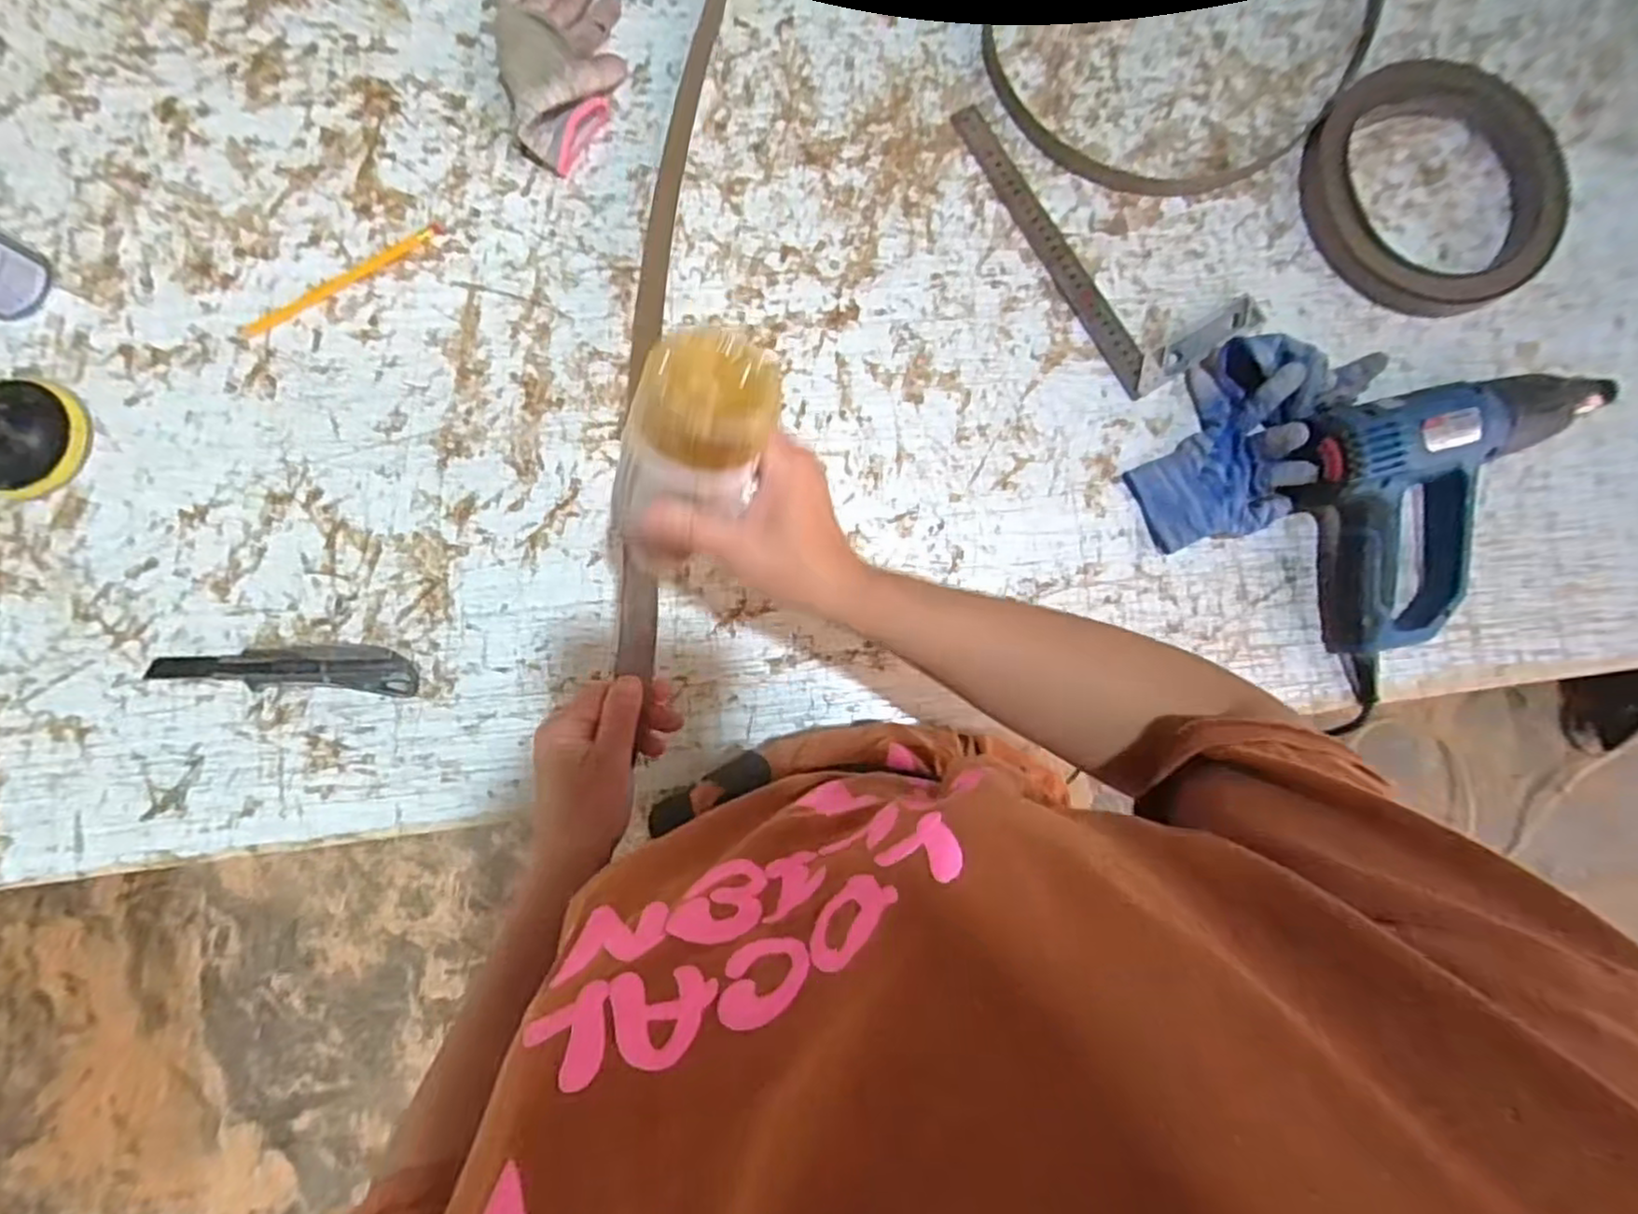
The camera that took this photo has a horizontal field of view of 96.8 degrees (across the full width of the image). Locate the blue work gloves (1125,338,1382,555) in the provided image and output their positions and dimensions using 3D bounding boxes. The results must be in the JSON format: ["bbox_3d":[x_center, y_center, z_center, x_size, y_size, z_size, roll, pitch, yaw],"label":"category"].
[{"bbox_3d":[0.341,-0.135,0.575,0.119,0.055,0.211,32,82,2],"label":"blue work gloves"}]

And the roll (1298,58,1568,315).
[{"bbox_3d":[0.534,-0.365,0.616,0.232,0.021,0.214,0,82,-2],"label":"roll"}]

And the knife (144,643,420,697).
[{"bbox_3d":[-0.383,0.042,0.520,0.180,0.013,0.034,3,82,-2],"label":"knife"}]

